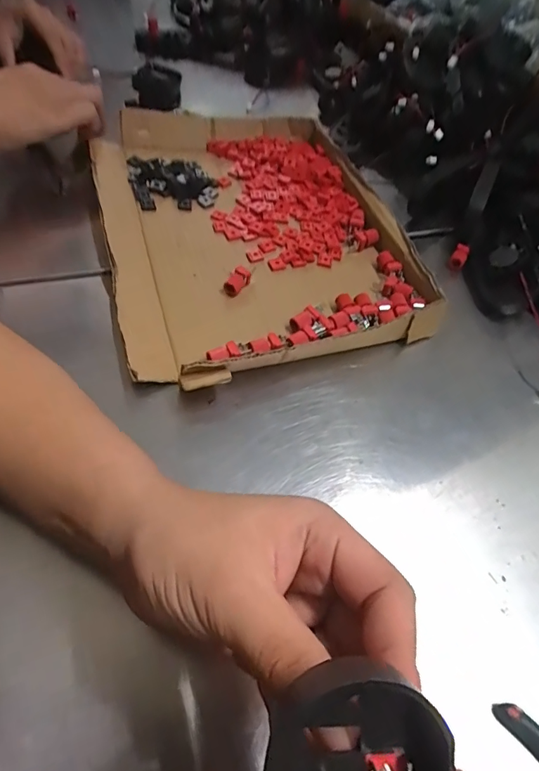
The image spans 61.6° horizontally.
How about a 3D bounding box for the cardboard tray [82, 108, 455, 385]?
[{"bbox_3d":[-0.020,-0.153,0.425,0.256,0.034,0.357,-12,57,-13],"label":"cardboard tray"}]

